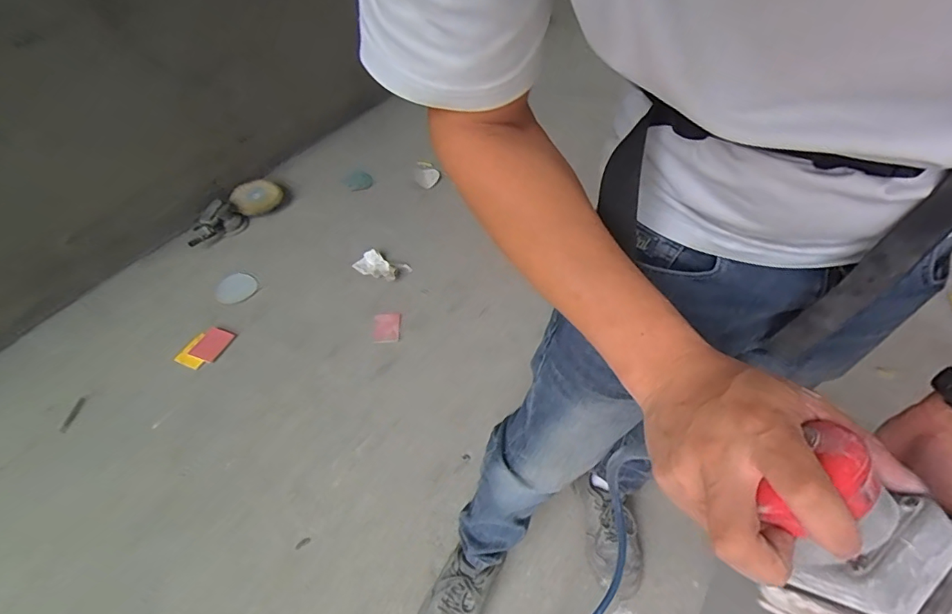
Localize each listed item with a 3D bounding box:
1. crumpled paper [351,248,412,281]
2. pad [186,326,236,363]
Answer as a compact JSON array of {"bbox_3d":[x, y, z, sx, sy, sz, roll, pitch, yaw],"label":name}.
[{"bbox_3d":[-0.301,-0.131,1.539,0.163,0.024,0.096,21,50,14],"label":"crumpled paper"},{"bbox_3d":[-0.716,0.100,1.303,0.065,0.014,0.100,16,49,9],"label":"pad"}]

